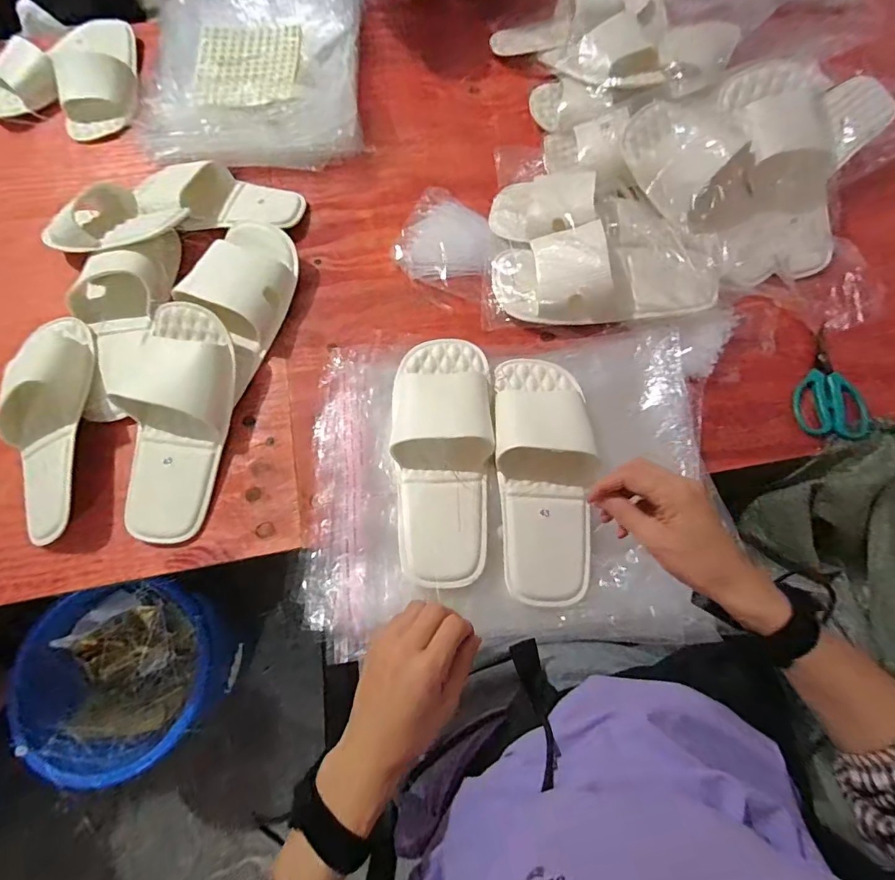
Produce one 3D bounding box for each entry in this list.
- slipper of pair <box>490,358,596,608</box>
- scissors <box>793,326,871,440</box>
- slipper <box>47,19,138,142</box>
[{"bbox_3d":[0.105,0.032,0.495,0.101,0.054,0.269,-1,76,0],"label":"slipper of pair"},{"bbox_3d":[0.469,-0.071,0.573,0.084,0.009,0.141,3,73,1],"label":"scissors"},{"bbox_3d":[-0.545,-0.571,0.705,0.114,0.071,0.205,-13,74,-4],"label":"slipper"}]

